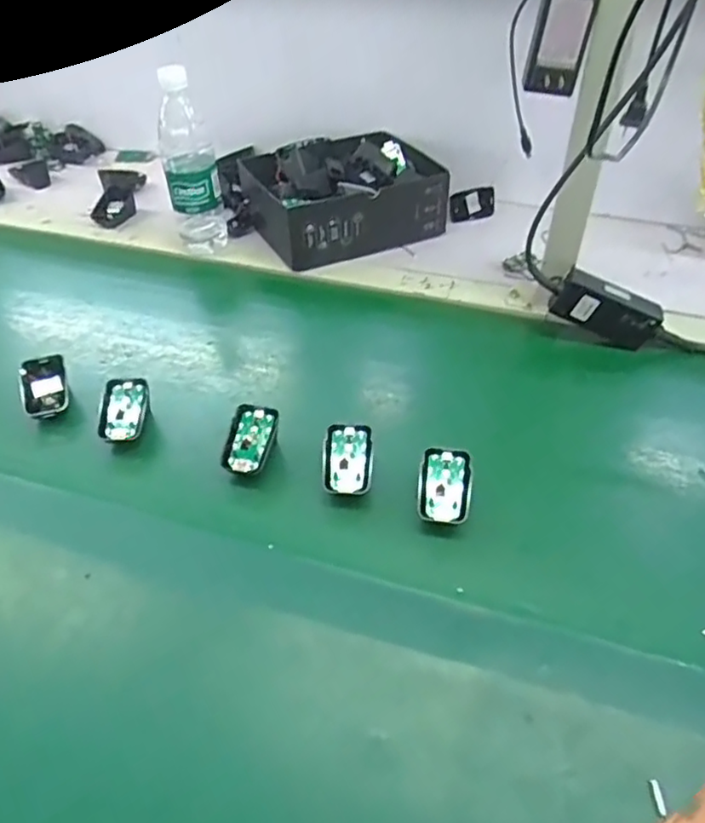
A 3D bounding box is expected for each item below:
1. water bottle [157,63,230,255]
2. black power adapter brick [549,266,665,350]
[{"bbox_3d":[-0.209,-0.315,0.831,0.070,0.221,0.061,-9,46,-8],"label":"water bottle"},{"bbox_3d":[0.283,-0.114,0.719,0.118,0.060,0.033,22,44,-15],"label":"black power adapter brick"}]

